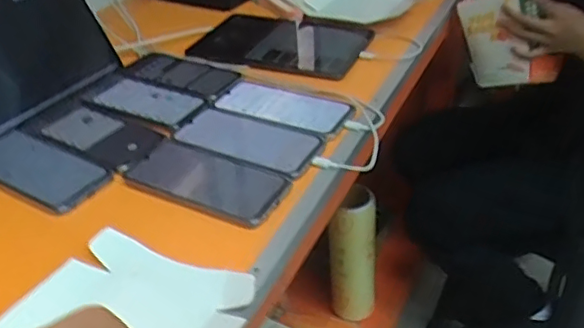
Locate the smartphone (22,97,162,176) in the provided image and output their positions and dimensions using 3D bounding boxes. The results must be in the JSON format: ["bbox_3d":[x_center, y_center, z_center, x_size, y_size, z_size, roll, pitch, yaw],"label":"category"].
[{"bbox_3d":[-0.237,-0.042,0.689,0.174,0.010,0.080,21,40,29],"label":"smartphone"}]

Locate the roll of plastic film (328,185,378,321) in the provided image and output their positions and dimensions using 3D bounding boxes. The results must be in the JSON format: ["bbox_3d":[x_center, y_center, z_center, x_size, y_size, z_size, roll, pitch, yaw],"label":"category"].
[{"bbox_3d":[0.131,0.201,1.234,0.089,0.327,0.083,-1,34,1],"label":"roll of plastic film"}]

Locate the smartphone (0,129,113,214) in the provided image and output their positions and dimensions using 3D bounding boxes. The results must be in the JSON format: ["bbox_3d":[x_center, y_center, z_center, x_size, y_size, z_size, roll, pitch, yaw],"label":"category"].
[{"bbox_3d":[-0.278,0.003,0.631,0.171,0.004,0.084,19,39,27],"label":"smartphone"}]

